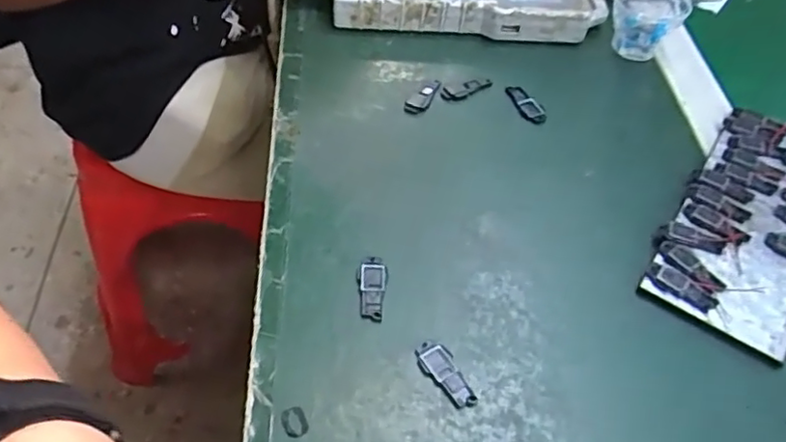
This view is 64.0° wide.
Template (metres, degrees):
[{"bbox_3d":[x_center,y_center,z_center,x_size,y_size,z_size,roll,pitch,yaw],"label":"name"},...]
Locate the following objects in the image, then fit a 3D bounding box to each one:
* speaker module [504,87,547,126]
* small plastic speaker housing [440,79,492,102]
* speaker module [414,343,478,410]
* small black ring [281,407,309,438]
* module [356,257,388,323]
[{"bbox_3d":[0.099,-0.087,0.463,0.017,0.004,0.042,-19,55,-18],"label":"speaker module"},{"bbox_3d":[0.055,-0.099,0.469,0.042,0.005,0.013,-26,57,-22],"label":"small plastic speaker housing"},{"bbox_3d":[0.027,0.078,0.320,0.017,0.004,0.038,-21,55,-19],"label":"speaker module"},{"bbox_3d":[-0.047,0.096,0.300,0.011,0.004,0.015,-23,56,-21],"label":"small black ring"},{"bbox_3d":[-0.012,0.037,0.350,0.016,0.004,0.038,4,51,0],"label":"module"}]

